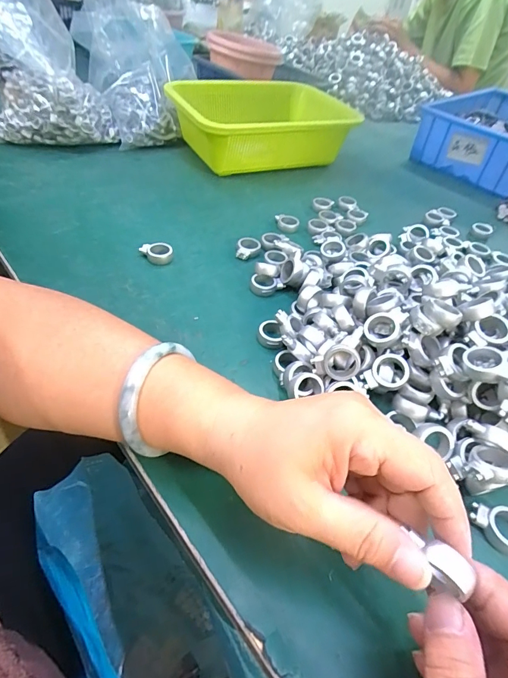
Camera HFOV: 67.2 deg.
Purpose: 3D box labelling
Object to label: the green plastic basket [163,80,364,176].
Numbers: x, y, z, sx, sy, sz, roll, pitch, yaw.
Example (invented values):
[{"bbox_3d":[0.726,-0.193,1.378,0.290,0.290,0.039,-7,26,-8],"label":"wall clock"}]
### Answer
[{"bbox_3d":[0.004,-0.327,0.593,0.250,0.086,0.182,-16,51,-22],"label":"green plastic basket"}]

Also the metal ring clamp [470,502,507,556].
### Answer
[{"bbox_3d":[0.148,0.115,0.231,0.031,0.012,0.025,13,46,4],"label":"metal ring clamp"}]

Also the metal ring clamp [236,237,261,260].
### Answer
[{"bbox_3d":[-0.006,-0.098,0.418,0.025,0.015,0.029,7,46,-2],"label":"metal ring clamp"}]

